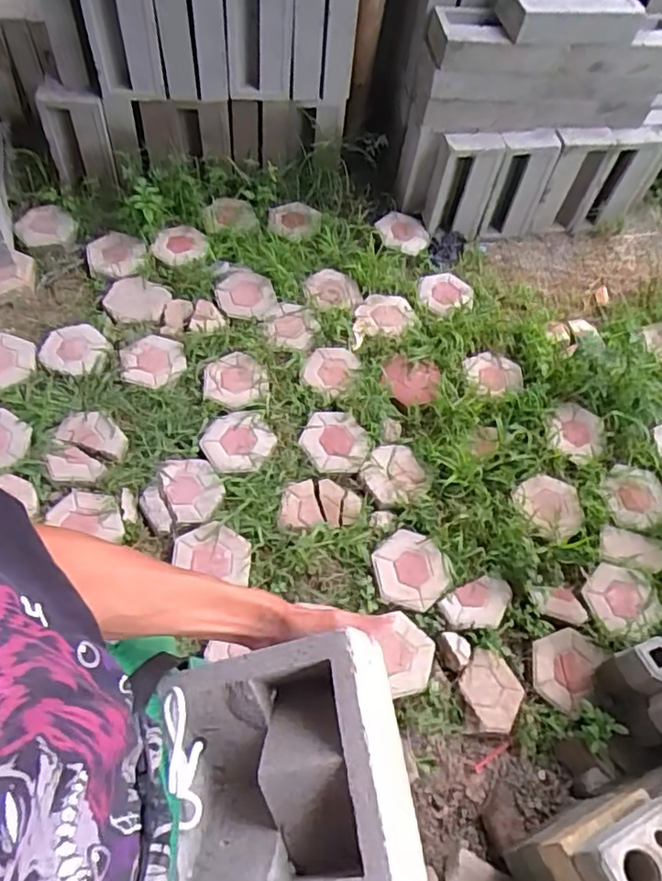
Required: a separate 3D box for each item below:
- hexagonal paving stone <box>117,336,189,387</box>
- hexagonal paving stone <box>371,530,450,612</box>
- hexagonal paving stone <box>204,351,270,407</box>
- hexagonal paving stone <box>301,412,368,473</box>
[{"bbox_3d":[-0.549,-0.241,1.847,0.194,0.053,0.187,-11,60,-12],"label":"hexagonal paving stone"},{"bbox_3d":[0.211,0.341,1.575,0.194,0.037,0.206,-8,60,-10],"label":"hexagonal paving stone"},{"bbox_3d":[-0.290,-0.185,1.831,0.201,0.033,0.187,13,58,3],"label":"hexagonal paving stone"},{"bbox_3d":[0.009,0.003,1.747,0.186,0.032,0.195,-2,59,-6],"label":"hexagonal paving stone"}]

